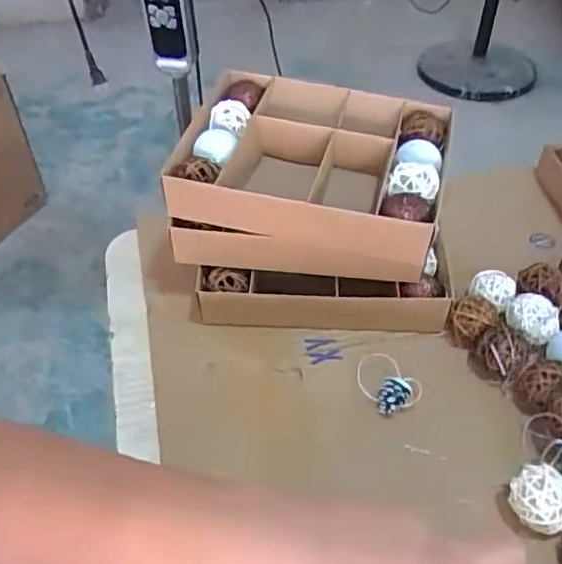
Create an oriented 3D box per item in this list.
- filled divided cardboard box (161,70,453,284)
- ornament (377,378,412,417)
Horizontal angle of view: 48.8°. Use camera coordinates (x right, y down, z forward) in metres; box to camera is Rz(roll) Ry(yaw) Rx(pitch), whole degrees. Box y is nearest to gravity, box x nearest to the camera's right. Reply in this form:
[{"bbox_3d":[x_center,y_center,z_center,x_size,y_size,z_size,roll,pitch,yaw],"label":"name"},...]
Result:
[{"bbox_3d":[0.030,-0.092,0.530,0.203,0.084,0.174,10,46,9],"label":"filled divided cardboard box"},{"bbox_3d":[0.085,0.086,0.466,0.023,0.016,0.024,12,46,11],"label":"ornament"}]

